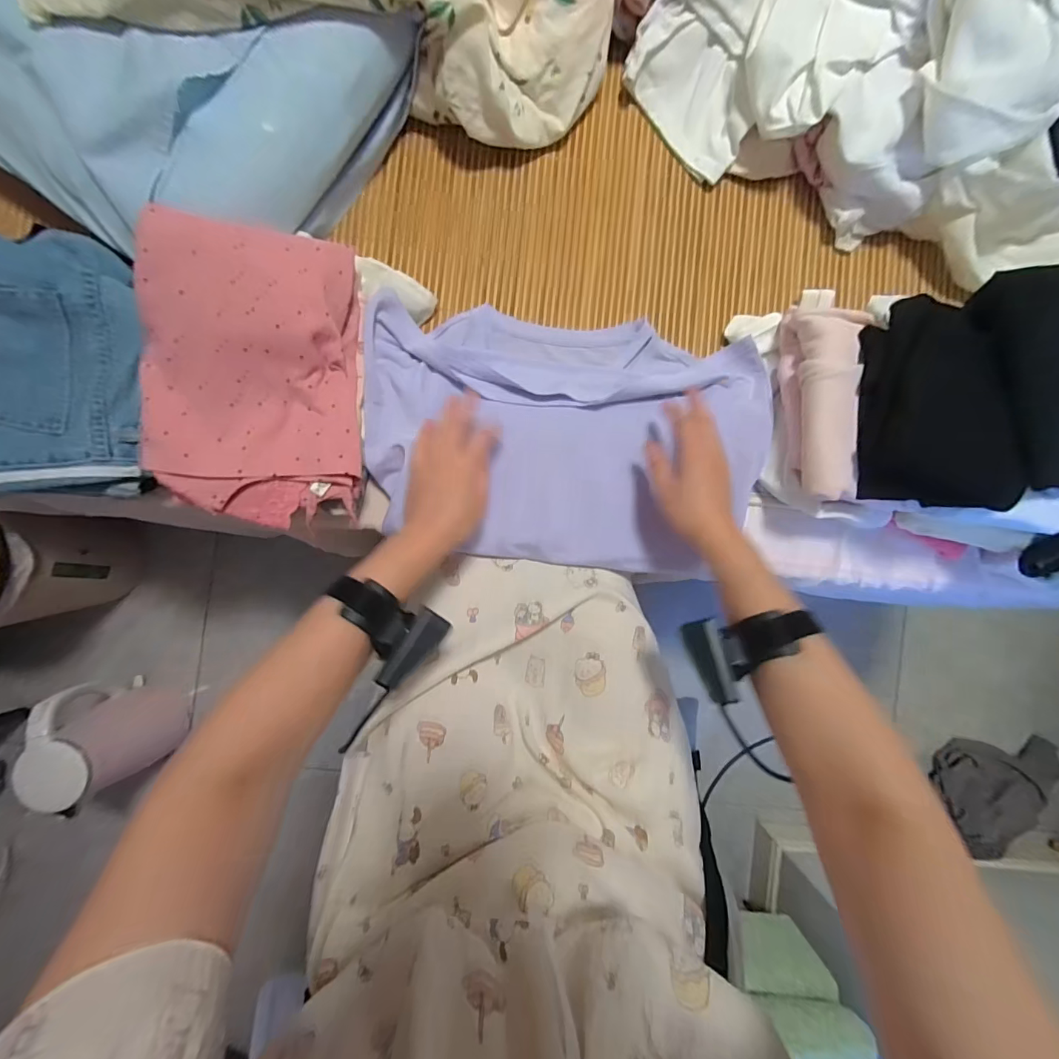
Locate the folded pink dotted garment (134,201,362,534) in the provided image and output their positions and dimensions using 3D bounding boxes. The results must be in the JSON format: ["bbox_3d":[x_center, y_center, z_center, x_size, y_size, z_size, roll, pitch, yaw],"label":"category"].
[{"bbox_3d":[-0.263,-0.139,0.426,0.188,0.047,0.267,1,101,-15],"label":"folded pink dotted garment"}]

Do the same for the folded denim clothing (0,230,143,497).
[{"bbox_3d":[-0.455,-0.156,0.424,0.163,0.040,0.242,-2,89,-4],"label":"folded denim clothing"}]

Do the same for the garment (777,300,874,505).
[{"bbox_3d":[0.311,-0.140,0.476,0.064,0.079,0.222,6,89,-4],"label":"garment"}]

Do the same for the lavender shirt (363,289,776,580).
[{"bbox_3d":[0.044,-0.102,0.506,0.442,0.046,0.279,6,89,-4],"label":"lavender shirt"}]

